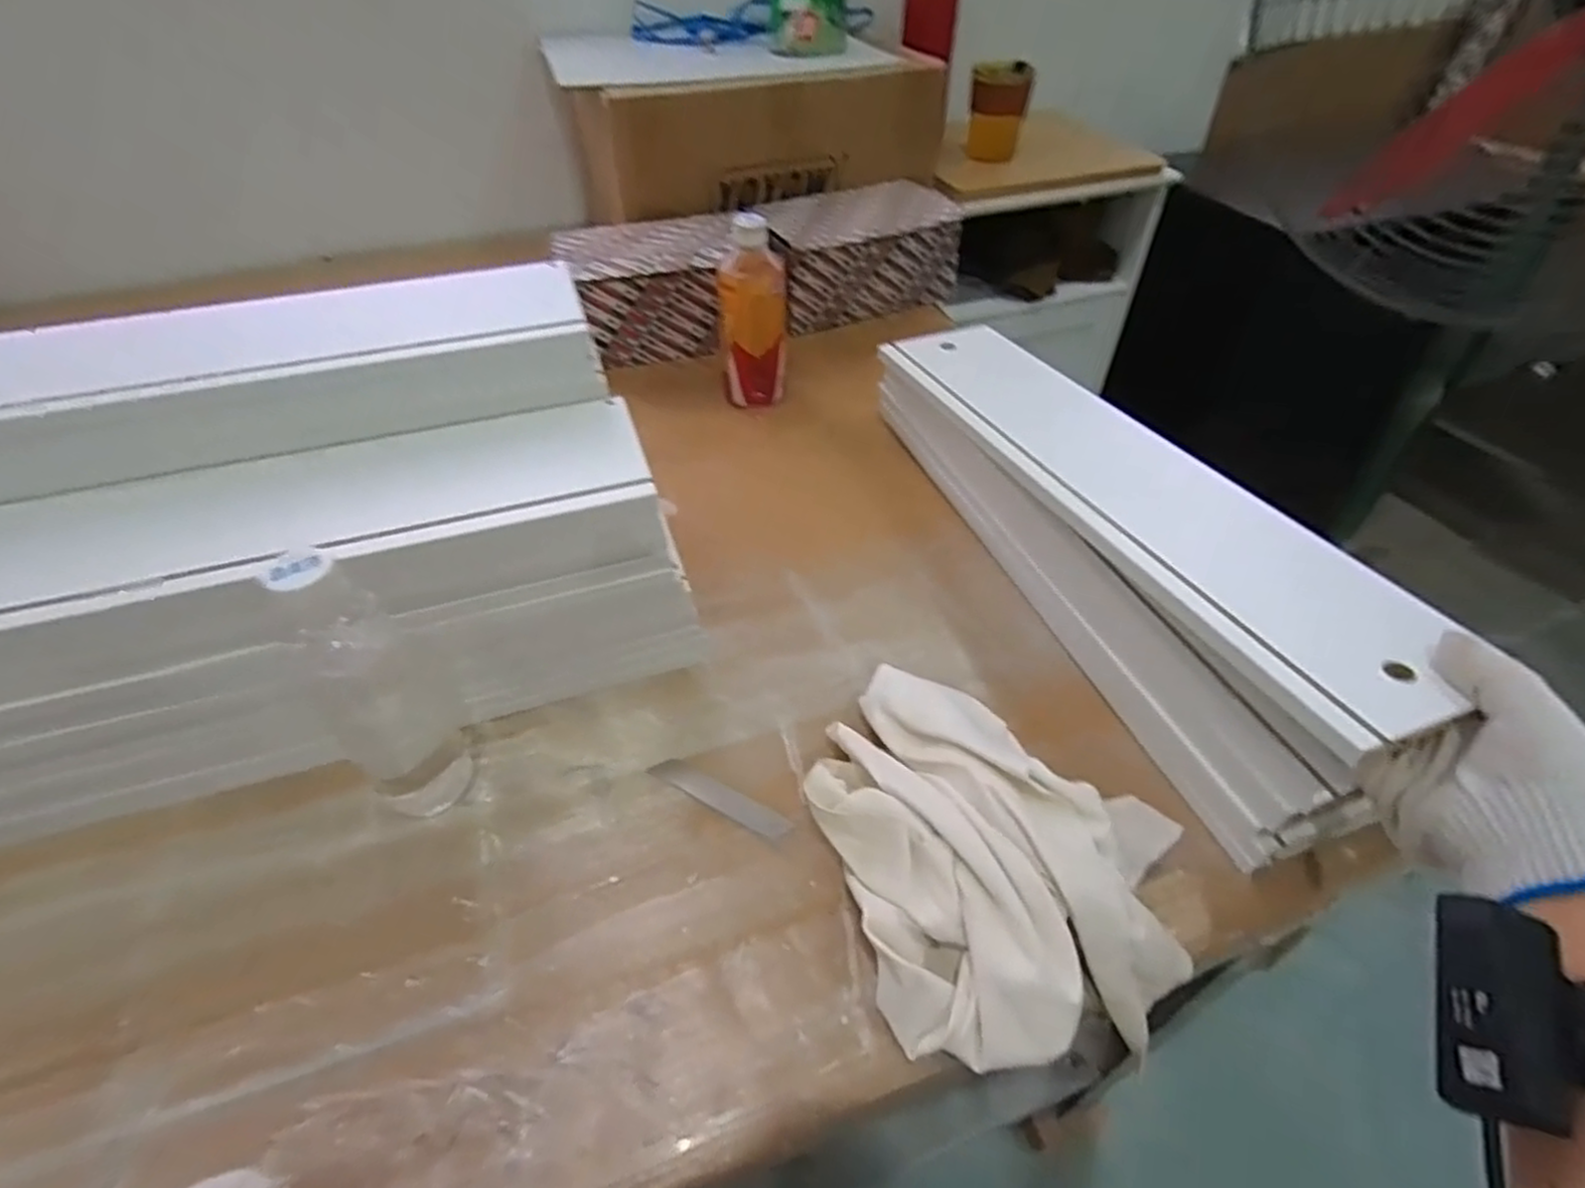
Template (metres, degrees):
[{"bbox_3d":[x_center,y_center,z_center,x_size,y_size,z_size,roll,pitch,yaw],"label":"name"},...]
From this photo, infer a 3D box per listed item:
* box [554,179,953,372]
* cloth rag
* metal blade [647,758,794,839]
[{"bbox_3d":[-0.031,-0.388,0.902,0.468,0.111,0.151,-17,47,-17],"label":"box"},{"bbox_3d":[0.114,0.141,0.424,0.208,0.054,0.212,4,44,5],"label":"cloth rag"},{"bbox_3d":[-0.046,0.128,0.473,0.097,0.004,0.017,21,48,21],"label":"metal blade"}]

